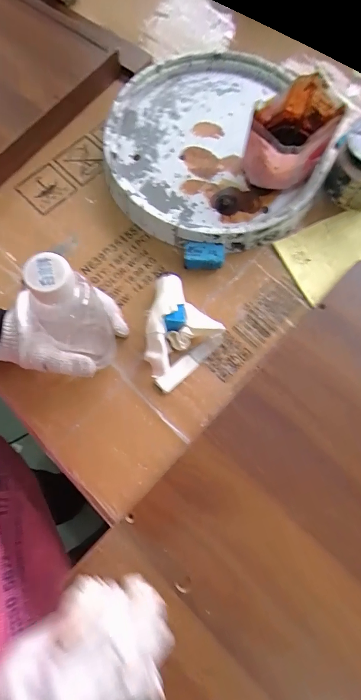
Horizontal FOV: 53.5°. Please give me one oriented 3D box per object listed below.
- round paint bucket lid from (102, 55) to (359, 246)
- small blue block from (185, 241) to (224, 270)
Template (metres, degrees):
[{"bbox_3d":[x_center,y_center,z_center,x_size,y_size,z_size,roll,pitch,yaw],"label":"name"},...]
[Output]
[{"bbox_3d":[0.044,-0.263,0.469,0.279,0.030,0.266,-1,80,3],"label":"round paint bucket lid"},{"bbox_3d":[0.029,-0.117,0.450,0.050,0.023,0.028,8,74,2],"label":"small blue block"}]

